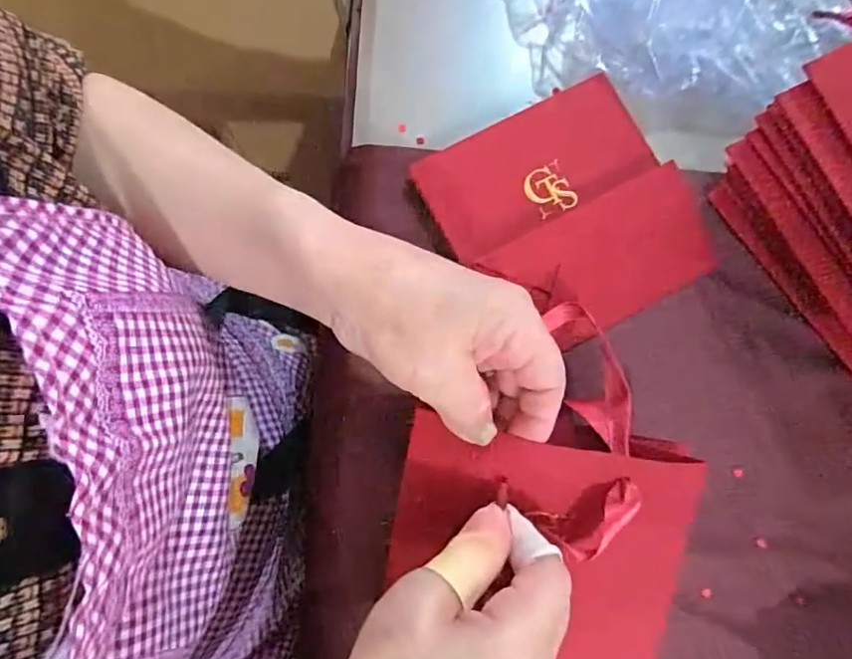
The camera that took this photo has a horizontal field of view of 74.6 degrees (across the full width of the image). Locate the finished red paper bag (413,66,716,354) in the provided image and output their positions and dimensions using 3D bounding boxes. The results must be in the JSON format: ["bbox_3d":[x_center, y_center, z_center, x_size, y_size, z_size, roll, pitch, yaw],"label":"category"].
[{"bbox_3d":[0.085,-0.069,0.331,0.133,0.022,0.138,-28,80,-8],"label":"finished red paper bag"}]

